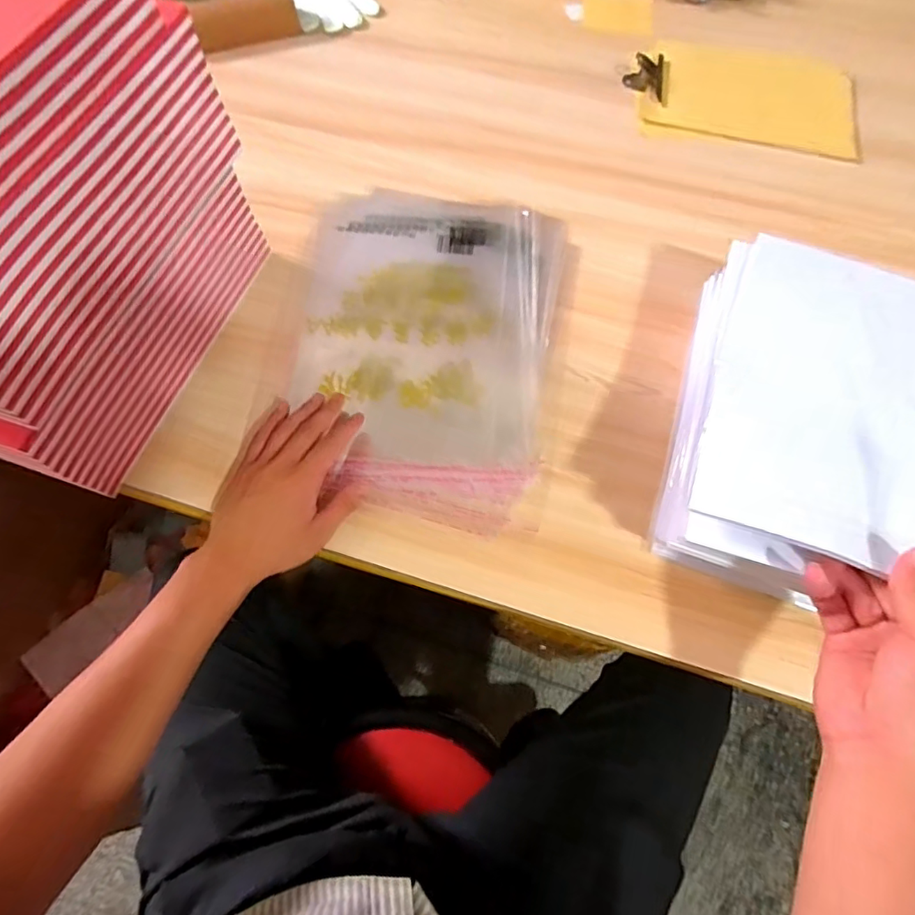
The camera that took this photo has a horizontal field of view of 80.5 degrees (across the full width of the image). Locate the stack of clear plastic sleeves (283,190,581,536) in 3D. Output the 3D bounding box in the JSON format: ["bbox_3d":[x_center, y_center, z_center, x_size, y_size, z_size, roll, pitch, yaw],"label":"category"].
[{"bbox_3d":[-0.034,-0.122,0.528,0.257,0.009,0.358,12,66,5],"label":"stack of clear plastic sleeves"}]

